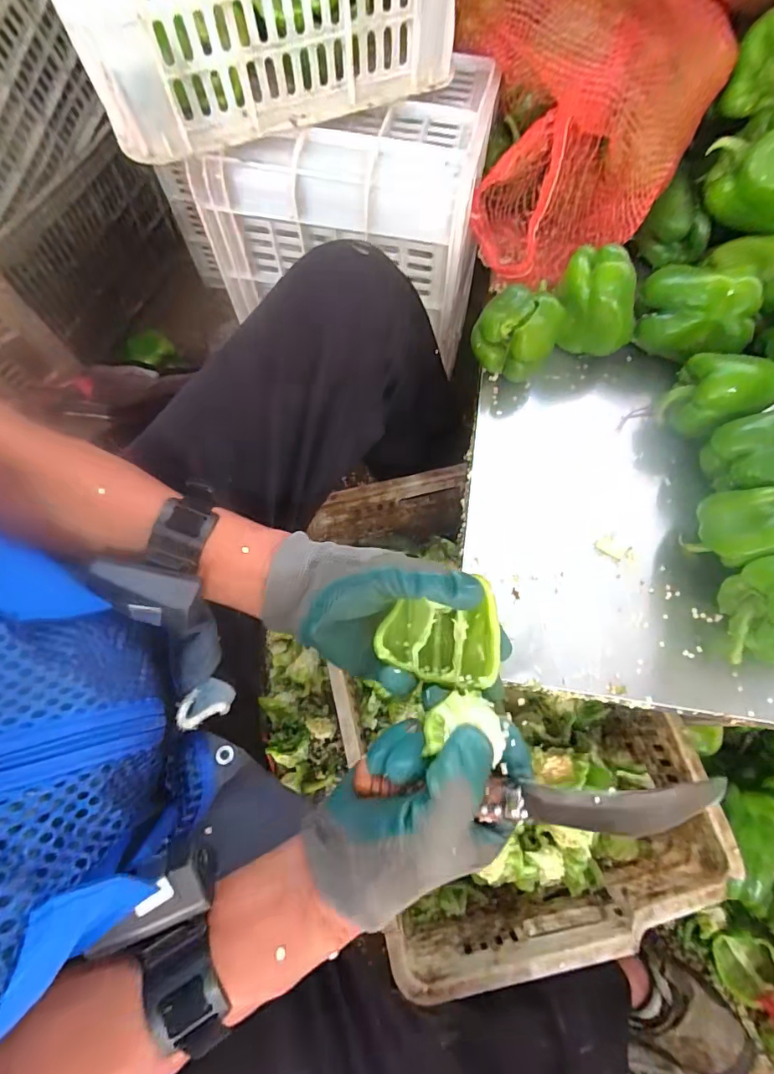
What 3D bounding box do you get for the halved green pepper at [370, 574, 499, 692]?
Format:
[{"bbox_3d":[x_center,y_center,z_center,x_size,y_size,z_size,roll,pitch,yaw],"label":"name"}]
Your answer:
[{"bbox_3d":[0.037,0.074,0.337,0.083,0.032,0.067,-3,69,-1],"label":"halved green pepper"}]

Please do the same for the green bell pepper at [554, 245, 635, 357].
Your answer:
[{"bbox_3d":[0.210,-0.236,0.479,0.065,0.079,0.074,-7,69,-2],"label":"green bell pepper"}]

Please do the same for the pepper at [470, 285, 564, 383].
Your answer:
[{"bbox_3d":[0.133,-0.207,0.488,0.069,0.066,0.069,0,69,0],"label":"pepper"}]

